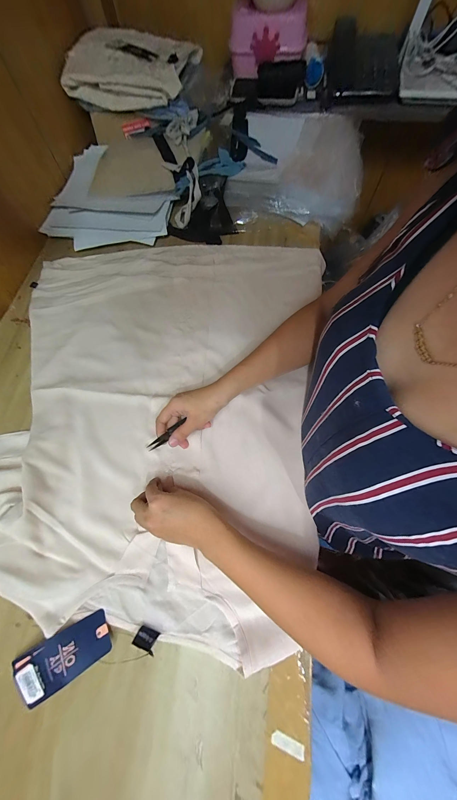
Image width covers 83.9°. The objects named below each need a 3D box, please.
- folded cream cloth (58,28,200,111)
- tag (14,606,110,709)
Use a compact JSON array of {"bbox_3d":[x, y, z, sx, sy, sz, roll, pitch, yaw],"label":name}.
[{"bbox_3d":[-0.216,-0.764,0.584,0.263,0.072,0.193,9,70,5],"label":"folded cream cloth"},{"bbox_3d":[-0.196,0.299,0.293,0.110,0.025,0.049,-30,71,-9],"label":"tag"}]

